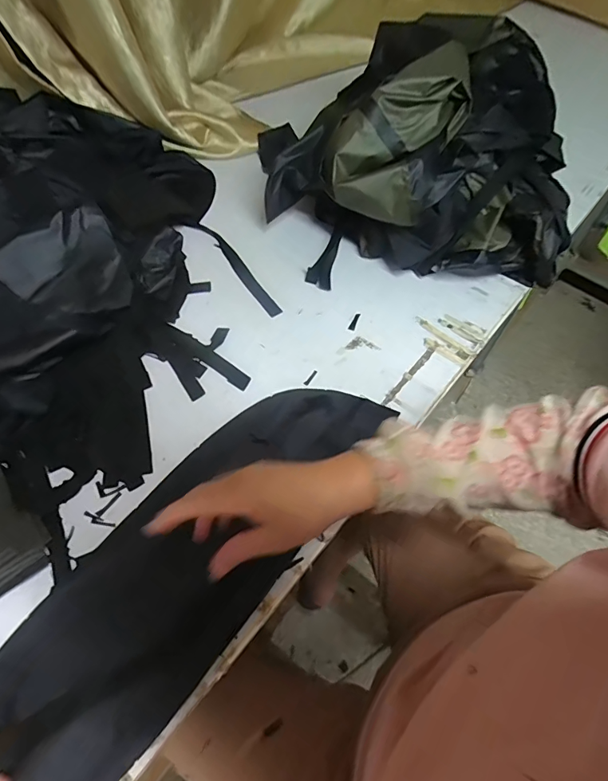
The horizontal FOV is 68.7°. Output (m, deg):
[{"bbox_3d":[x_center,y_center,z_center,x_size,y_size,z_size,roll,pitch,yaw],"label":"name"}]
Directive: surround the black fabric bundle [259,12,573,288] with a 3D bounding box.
[{"bbox_3d":[0.182,-0.382,0.703,0.481,0.240,0.357,-1,59,-2],"label":"black fabric bundle"}]

